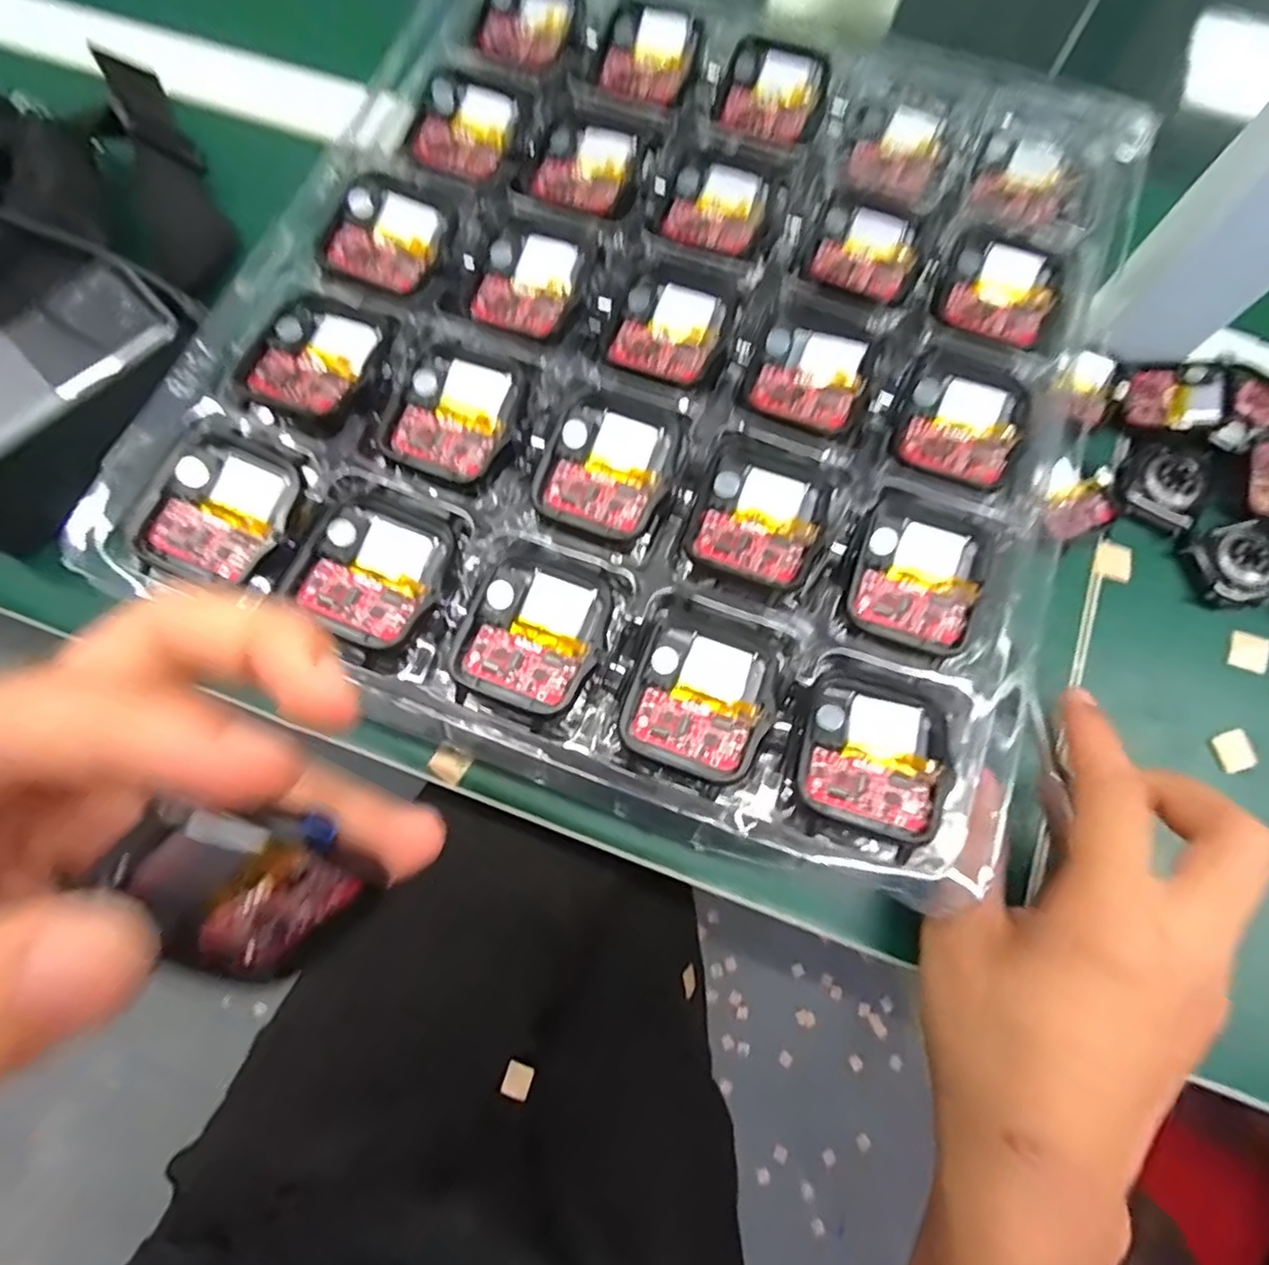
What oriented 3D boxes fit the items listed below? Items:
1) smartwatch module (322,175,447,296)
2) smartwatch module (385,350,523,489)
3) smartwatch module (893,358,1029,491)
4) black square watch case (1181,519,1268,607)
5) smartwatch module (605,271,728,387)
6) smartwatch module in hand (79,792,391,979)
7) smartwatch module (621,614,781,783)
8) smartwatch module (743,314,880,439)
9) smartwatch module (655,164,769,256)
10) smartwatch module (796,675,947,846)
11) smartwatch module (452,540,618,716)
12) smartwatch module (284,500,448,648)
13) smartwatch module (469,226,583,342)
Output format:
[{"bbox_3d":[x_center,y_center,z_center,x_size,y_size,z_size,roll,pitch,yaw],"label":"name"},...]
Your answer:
[{"bbox_3d":[-0.082,-0.134,0.215,0.032,0.009,0.040,19,76,5],"label":"smartwatch module"},{"bbox_3d":[-0.055,-0.067,0.197,0.034,0.007,0.039,20,76,5],"label":"smartwatch module"},{"bbox_3d":[0.102,-0.066,0.200,0.035,0.004,0.042,21,76,6],"label":"smartwatch module"},{"bbox_3d":[0.271,-0.031,0.284,0.045,0.010,0.033,-15,75,-4],"label":"black square watch case"},{"bbox_3d":[0.011,-0.099,0.208,0.034,0.004,0.039,17,75,5],"label":"smartwatch module"},{"bbox_3d":[-0.070,0.046,0.114,0.036,0.042,0.010,-41,34,8],"label":"smartwatch module in hand"},{"bbox_3d":[0.019,0.018,0.176,0.037,0.006,0.040,18,75,5],"label":"smartwatch module"},{"bbox_3d":[0.056,-0.082,0.204,0.035,0.004,0.039,20,76,6],"label":"smartwatch module"},{"bbox_3d":[0.029,-0.148,0.224,0.033,0.004,0.034,18,75,5],"label":"smartwatch module"},{"bbox_3d":[0.063,0.031,0.168,0.036,0.008,0.038,22,76,6],"label":"smartwatch module"},{"bbox_3d":[-0.027,-0.002,0.179,0.036,0.004,0.046,22,76,6],"label":"smartwatch module"},{"bbox_3d":[-0.073,-0.018,0.179,0.035,0.006,0.041,18,75,5],"label":"smartwatch module"},{"bbox_3d":[-0.035,-0.115,0.212,0.031,0.006,0.038,14,75,4],"label":"smartwatch module"}]

